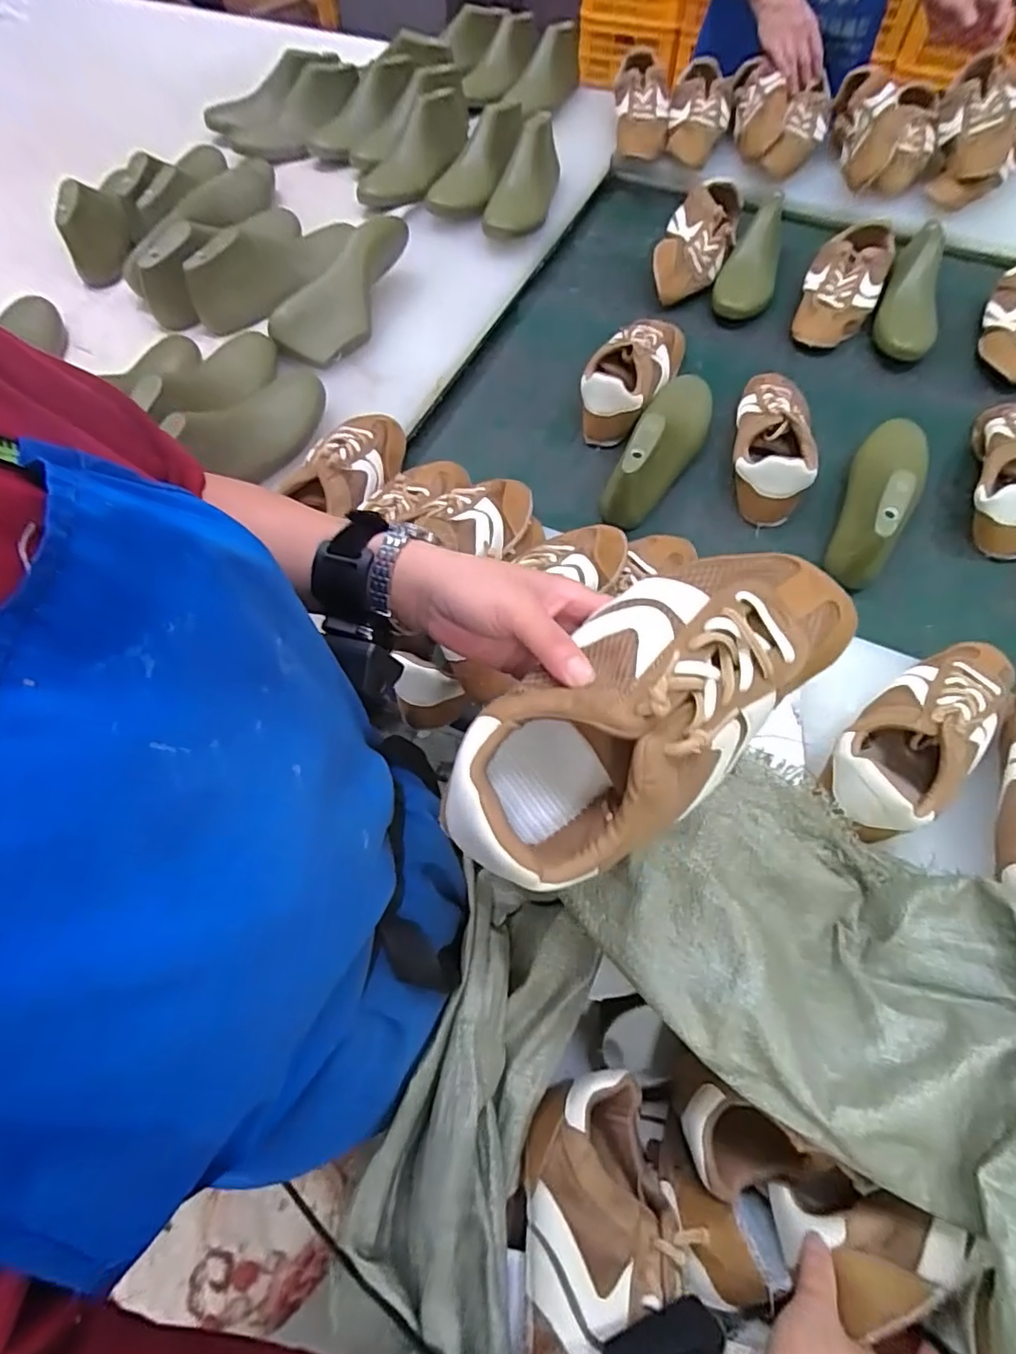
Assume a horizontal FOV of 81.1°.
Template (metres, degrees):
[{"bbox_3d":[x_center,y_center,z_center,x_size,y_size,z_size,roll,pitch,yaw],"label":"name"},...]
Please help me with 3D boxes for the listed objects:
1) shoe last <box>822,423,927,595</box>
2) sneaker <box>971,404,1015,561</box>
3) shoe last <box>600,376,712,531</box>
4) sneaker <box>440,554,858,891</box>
[{"bbox_3d":[0.444,-0.223,0.712,0.072,0.105,0.252,25,67,14],"label":"shoe last"},{"bbox_3d":[0.632,-0.256,0.735,0.092,0.075,0.223,21,67,12],"label":"sneaker"},{"bbox_3d":[0.199,-0.306,0.747,0.080,0.098,0.267,22,67,13],"label":"shoe last"},{"bbox_3d":[0.075,0.015,0.309,0.229,0.084,0.094,-37,68,-7],"label":"sneaker"}]

